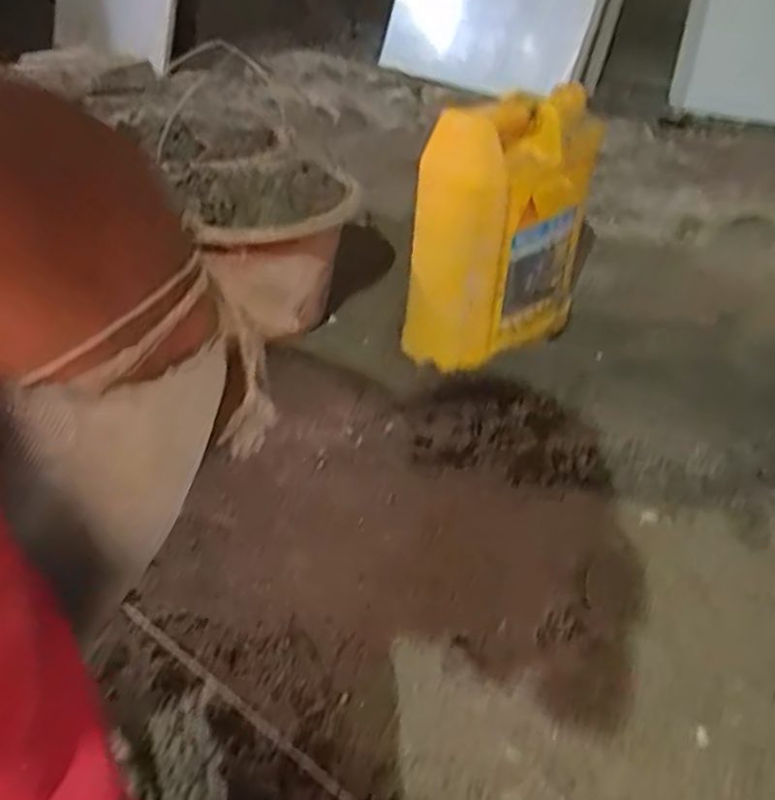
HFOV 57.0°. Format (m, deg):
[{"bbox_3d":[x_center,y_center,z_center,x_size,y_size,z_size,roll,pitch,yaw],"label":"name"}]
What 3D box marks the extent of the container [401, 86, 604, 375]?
[{"bbox_3d":[0.133,-0.183,0.797,0.115,0.273,0.209,27,43,32],"label":"container"}]

